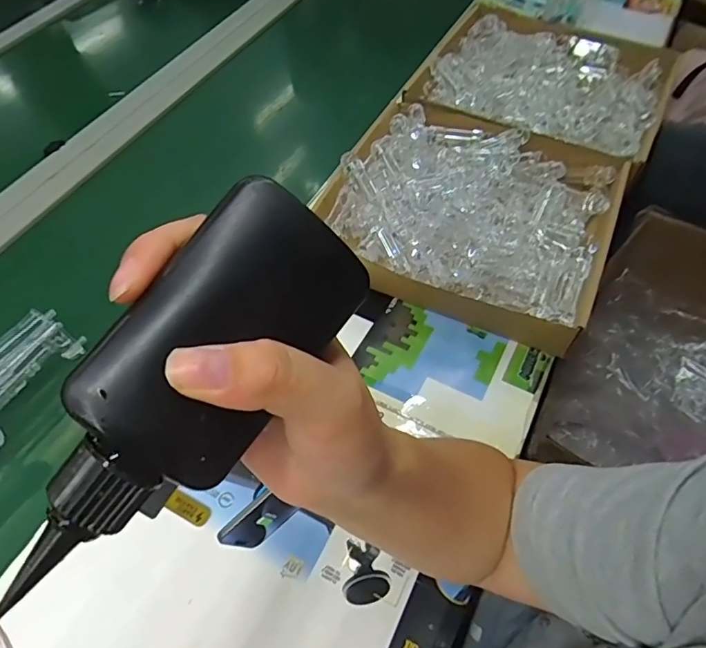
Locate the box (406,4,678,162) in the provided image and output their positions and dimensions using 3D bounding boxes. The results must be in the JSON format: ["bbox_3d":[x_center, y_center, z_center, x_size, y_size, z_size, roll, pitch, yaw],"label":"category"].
[{"bbox_3d":[0.281,-0.356,0.747,0.321,0.055,0.332,22,59,16],"label":"box"}]

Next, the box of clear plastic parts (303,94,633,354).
[{"bbox_3d":[0.135,-0.140,0.592,0.302,0.080,0.278,22,59,16],"label":"box of clear plastic parts"}]

